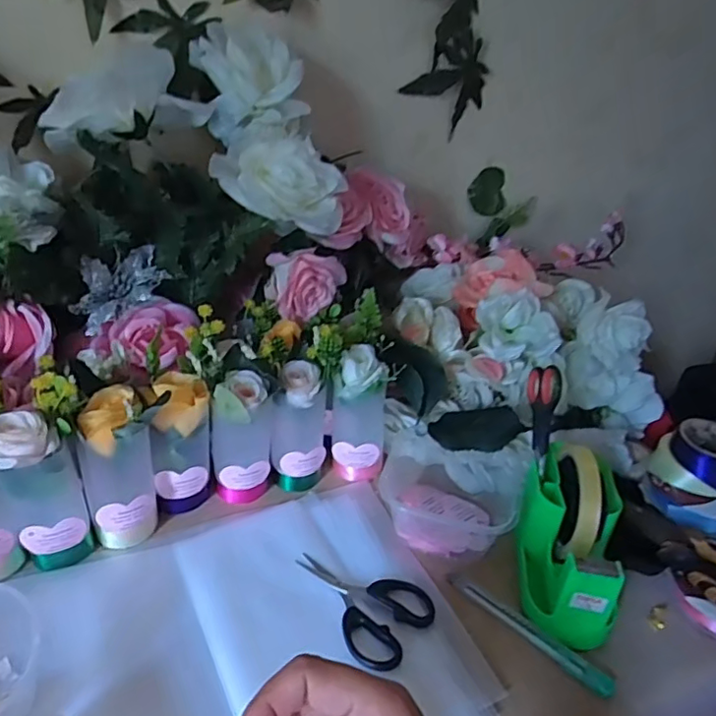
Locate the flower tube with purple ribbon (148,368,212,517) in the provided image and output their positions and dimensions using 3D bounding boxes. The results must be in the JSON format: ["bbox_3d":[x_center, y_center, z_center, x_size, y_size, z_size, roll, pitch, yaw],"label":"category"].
[{"bbox_3d":[-0.153,0.079,0.494,0.047,0.127,0.041,-1,31,-14],"label":"flower tube with purple ribbon"}]

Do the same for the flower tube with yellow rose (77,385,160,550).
[{"bbox_3d":[-0.195,0.091,0.465,0.052,0.127,0.044,-6,33,-23],"label":"flower tube with yellow rose"}]

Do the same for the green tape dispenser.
[{"bbox_3d":[0.173,0.140,0.460,0.074,0.107,0.128,15,31,12],"label":"green tape dispenser"}]

